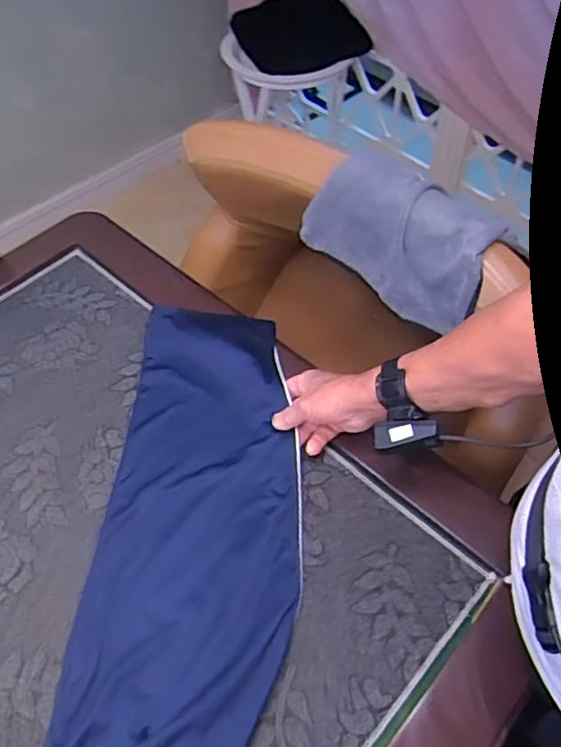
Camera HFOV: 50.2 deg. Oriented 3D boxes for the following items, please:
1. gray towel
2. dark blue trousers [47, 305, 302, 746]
[{"bbox_3d":[0.153,-0.171,0.731,0.240,0.124,0.119,37,63,25],"label":"gray towel"},{"bbox_3d":[-0.108,0.266,0.598,0.230,0.044,0.841,4,54,5],"label":"dark blue trousers"}]

